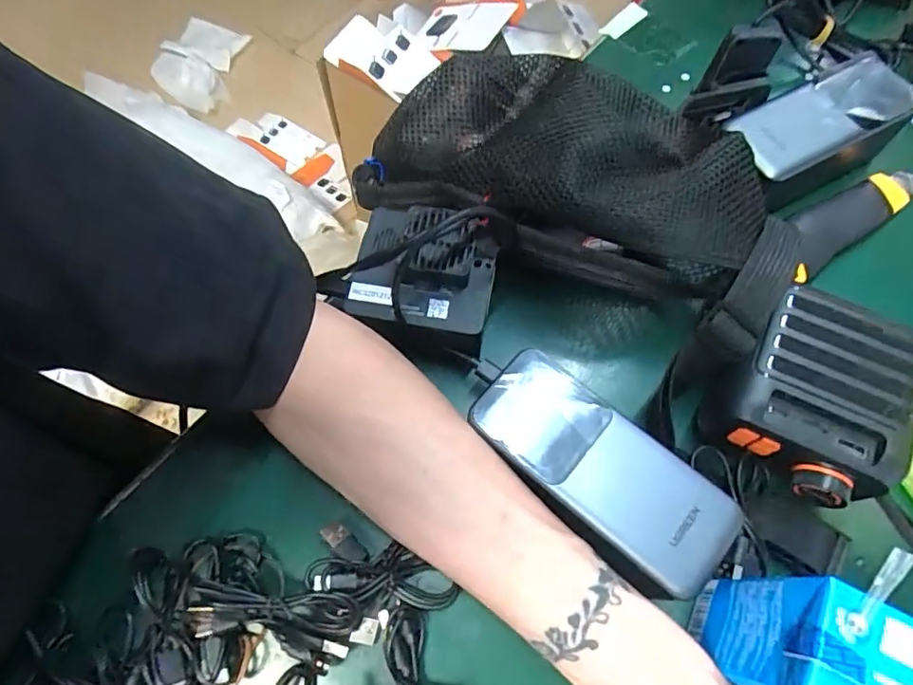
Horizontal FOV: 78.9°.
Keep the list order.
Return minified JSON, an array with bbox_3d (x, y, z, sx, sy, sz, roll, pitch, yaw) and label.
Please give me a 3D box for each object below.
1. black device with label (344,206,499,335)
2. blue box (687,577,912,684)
[{"bbox_3d":[-0.019,-0.044,0.308,0.077,0.019,0.068,9,67,4],"label":"black device with label"},{"bbox_3d":[0.144,0.128,0.218,0.066,0.093,0.042,26,69,11],"label":"blue box"}]

